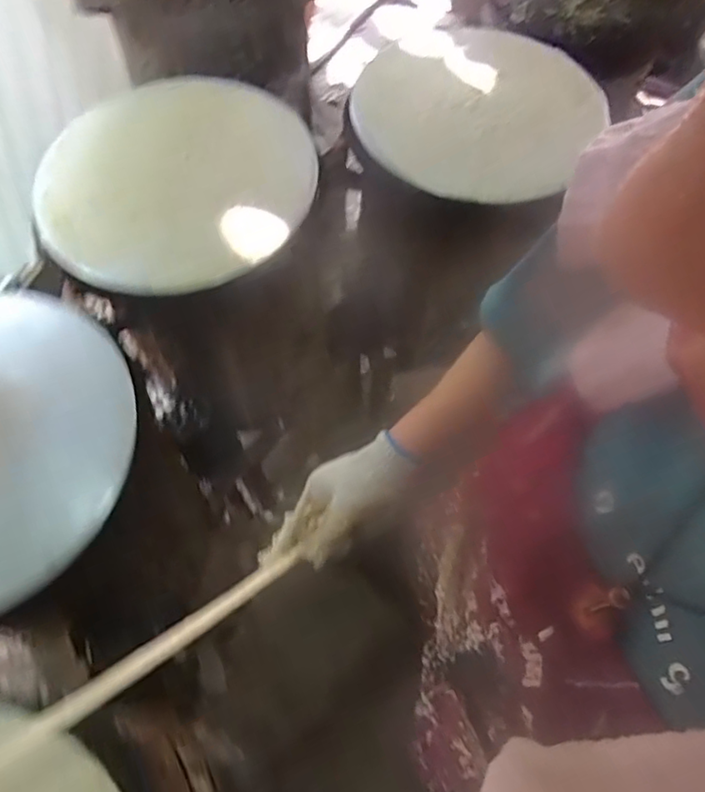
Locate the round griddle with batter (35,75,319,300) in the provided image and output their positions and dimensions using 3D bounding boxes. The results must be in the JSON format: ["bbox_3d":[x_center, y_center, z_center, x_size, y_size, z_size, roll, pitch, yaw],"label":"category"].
[{"bbox_3d":[-0.247,-0.310,0.821,0.359,0.049,0.360,0,63,-1],"label":"round griddle with batter"}]

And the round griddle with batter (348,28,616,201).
[{"bbox_3d":[0.180,-0.458,0.923,0.345,0.044,0.381,-5,61,3],"label":"round griddle with batter"}]

